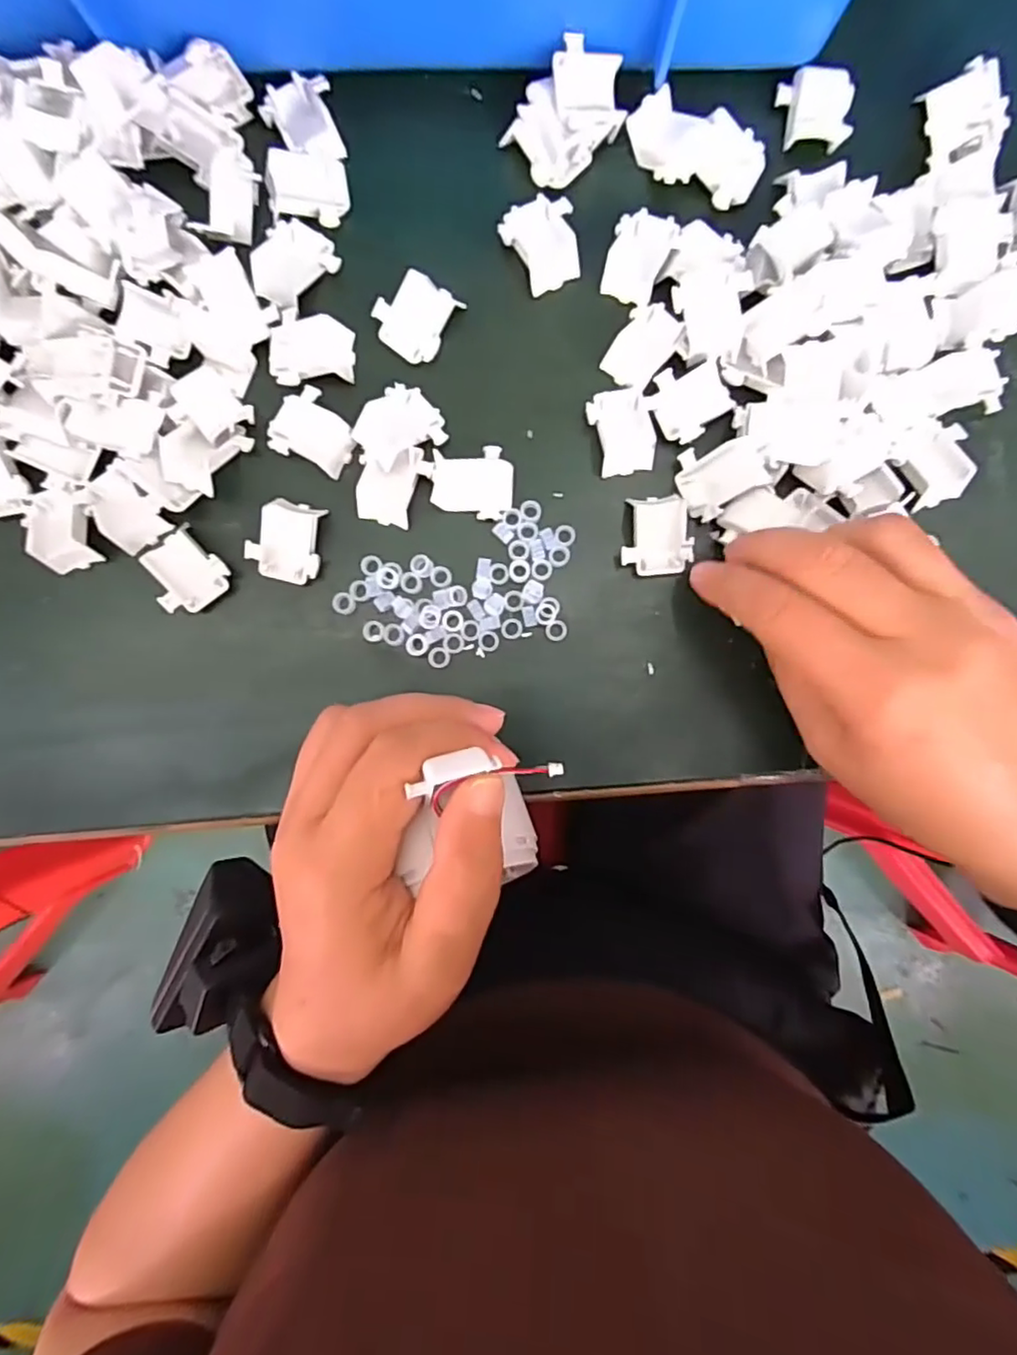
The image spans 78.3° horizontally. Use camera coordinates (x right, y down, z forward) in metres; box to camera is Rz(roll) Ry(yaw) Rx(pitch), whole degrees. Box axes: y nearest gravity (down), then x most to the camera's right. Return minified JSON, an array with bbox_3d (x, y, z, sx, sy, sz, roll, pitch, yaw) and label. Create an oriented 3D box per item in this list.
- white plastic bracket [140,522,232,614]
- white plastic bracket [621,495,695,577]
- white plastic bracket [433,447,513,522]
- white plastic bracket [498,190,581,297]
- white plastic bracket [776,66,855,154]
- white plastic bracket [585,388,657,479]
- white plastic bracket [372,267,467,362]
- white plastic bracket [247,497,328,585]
[{"bbox_3d":[-0.135,-0.043,0.260,0.031,0.013,0.029,42,91,-1],"label":"white plastic bracket"},{"bbox_3d":[0.062,-0.058,0.259,0.028,0.013,0.030,-3,91,0],"label":"white plastic bracket"},{"bbox_3d":[-0.015,-0.082,0.260,0.032,0.007,0.029,5,91,-1],"label":"white plastic bracket"},{"bbox_3d":[0.015,-0.179,0.260,0.029,0.009,0.032,-23,91,0],"label":"white plastic bracket"},{"bbox_3d":[0.125,-0.232,0.255,0.029,0.008,0.027,6,91,-1],"label":"white plastic bracket"},{"bbox_3d":[0.048,-0.103,0.261,0.027,0.006,0.034,-9,91,0],"label":"white plastic bracket"},{"bbox_3d":[-0.038,-0.149,0.258,0.029,0.013,0.031,36,91,-1],"label":"white plastic bracket"},{"bbox_3d":[-0.092,-0.057,0.260,0.029,0.013,0.033,14,91,-1],"label":"white plastic bracket"}]

